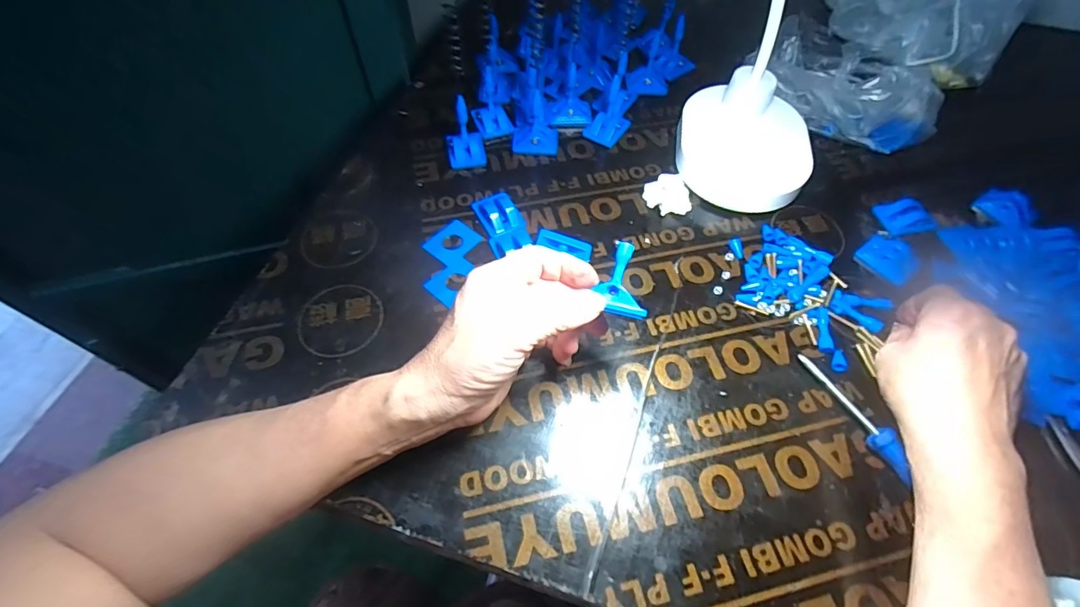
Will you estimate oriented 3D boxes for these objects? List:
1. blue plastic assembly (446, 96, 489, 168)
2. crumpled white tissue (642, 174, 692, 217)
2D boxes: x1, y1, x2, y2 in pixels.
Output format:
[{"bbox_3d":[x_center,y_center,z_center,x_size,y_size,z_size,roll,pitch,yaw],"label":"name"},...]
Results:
[{"bbox_3d":[-0.072,-0.160,0.439,0.037,0.052,0.043,-11,60,-7],"label":"blue plastic assembly"},{"bbox_3d":[0.115,-0.098,0.426,0.037,0.015,0.039,-7,59,-4],"label":"crumpled white tissue"}]

